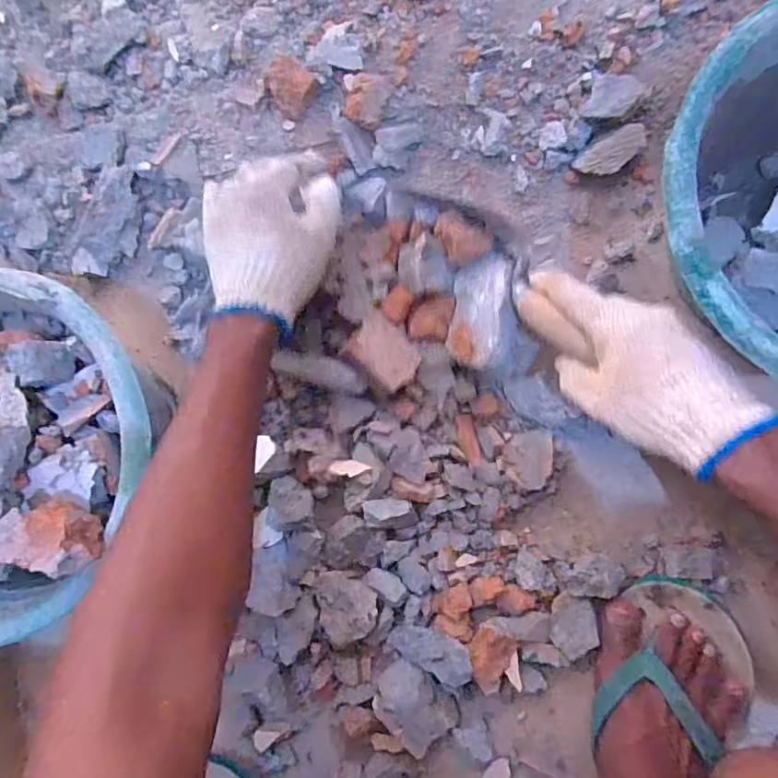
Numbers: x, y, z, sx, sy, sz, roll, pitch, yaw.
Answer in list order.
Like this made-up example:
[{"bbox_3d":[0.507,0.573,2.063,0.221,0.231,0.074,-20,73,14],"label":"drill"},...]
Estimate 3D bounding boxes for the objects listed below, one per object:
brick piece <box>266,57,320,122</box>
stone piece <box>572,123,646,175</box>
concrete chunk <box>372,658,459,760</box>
[{"bbox_3d":[-0.089,-0.275,0.503,0.041,0.035,0.039,0,89,8],"label":"brick piece"},{"bbox_3d":[0.189,-0.201,0.468,0.057,0.006,0.033,-29,62,19],"label":"stone piece"},{"bbox_3d":[0.024,0.274,0.476,0.051,0.031,0.073,-40,84,5],"label":"concrete chunk"}]

